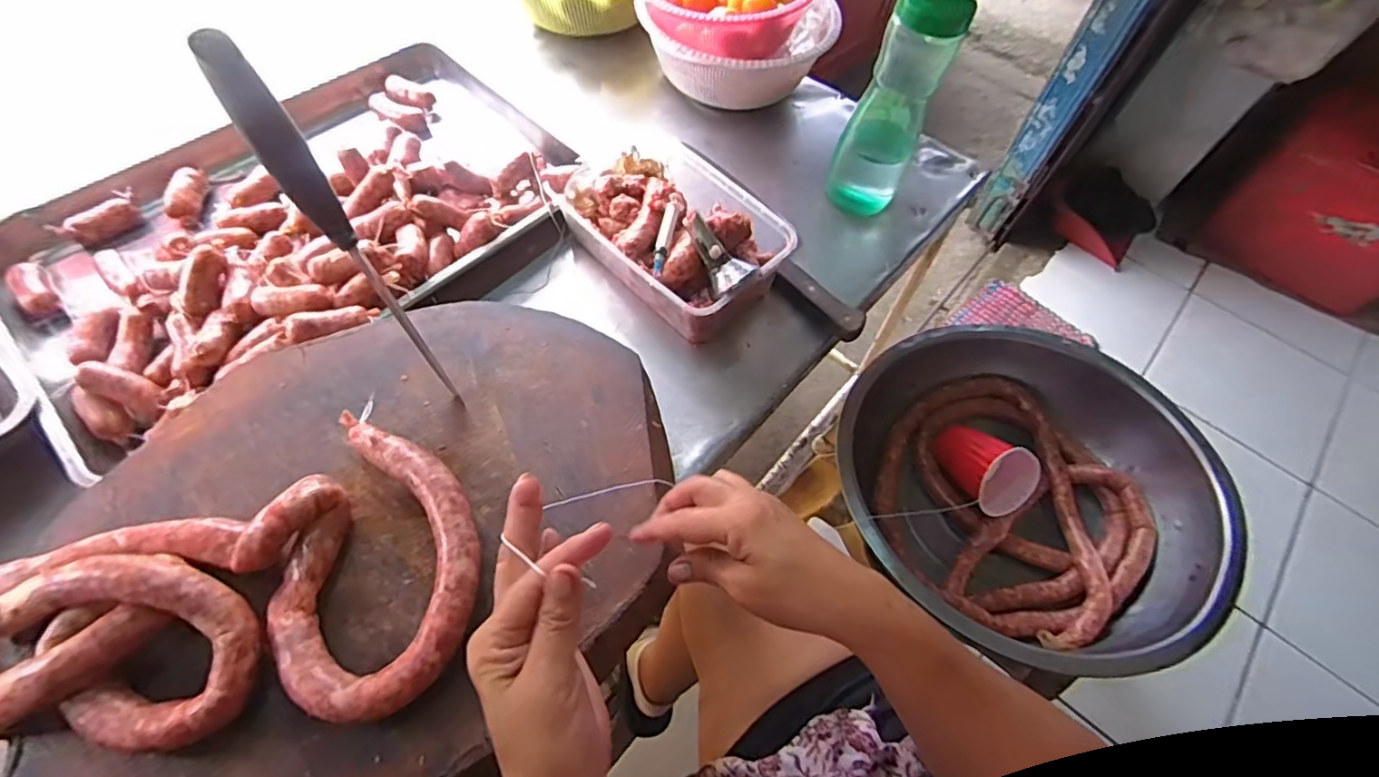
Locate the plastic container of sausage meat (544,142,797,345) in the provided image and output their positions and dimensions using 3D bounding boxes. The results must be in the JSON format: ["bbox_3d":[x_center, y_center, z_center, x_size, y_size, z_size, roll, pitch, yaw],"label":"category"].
[{"bbox_3d":[-0.020,-0.171,0.657,0.161,0.109,0.243,-39,70,-23],"label":"plastic container of sausage meat"}]

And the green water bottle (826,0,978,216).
[{"bbox_3d":[0.232,-0.328,0.658,0.087,0.275,0.077,20,61,7],"label":"green water bottle"}]

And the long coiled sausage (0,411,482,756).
[{"bbox_3d":[-0.311,0.135,0.387,0.328,0.054,0.198,-15,63,-13],"label":"long coiled sausage"}]

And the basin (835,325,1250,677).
[{"bbox_3d":[0.410,0.125,0.772,0.435,0.175,0.425,2,60,-3],"label":"basin"}]

